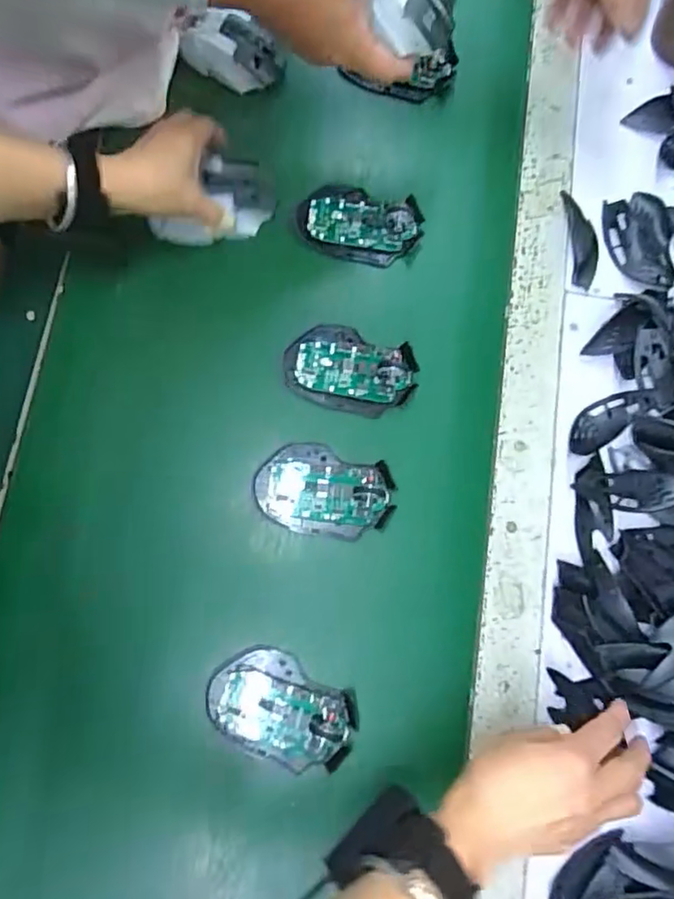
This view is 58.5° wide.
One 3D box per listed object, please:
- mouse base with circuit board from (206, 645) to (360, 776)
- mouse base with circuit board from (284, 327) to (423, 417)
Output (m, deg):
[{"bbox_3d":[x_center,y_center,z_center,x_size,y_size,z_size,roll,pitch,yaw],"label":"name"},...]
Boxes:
[{"bbox_3d":[-0.044,0.202,0.466,0.115,0.030,0.072,26,78,6],"label":"mouse base with circuit board"},{"bbox_3d":[0.011,-0.071,0.527,0.111,0.028,0.071,19,77,5],"label":"mouse base with circuit board"}]

